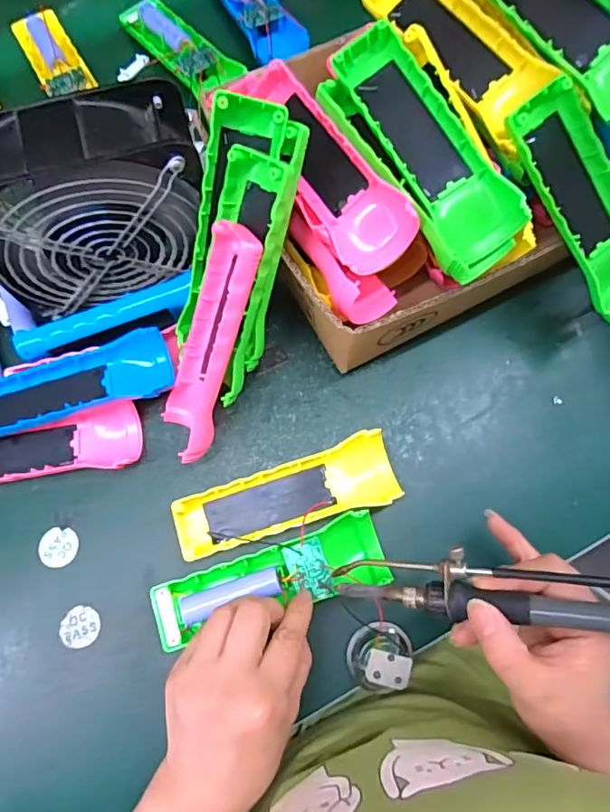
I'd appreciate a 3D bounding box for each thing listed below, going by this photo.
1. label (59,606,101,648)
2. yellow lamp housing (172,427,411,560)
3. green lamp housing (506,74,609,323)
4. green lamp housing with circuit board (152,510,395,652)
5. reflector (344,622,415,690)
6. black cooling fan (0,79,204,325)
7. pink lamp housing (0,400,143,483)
[{"bbox_3d":[-0.154,0.151,0.347,0.026,0.004,0.026,0,76,0],"label":"label"},{"bbox_3d":[-0.012,0.066,0.359,0.155,0.029,0.049,-19,77,-5],"label":"yellow lamp housing"},{"bbox_3d":[0.182,-0.128,0.330,0.049,0.024,0.153,-45,110,-10],"label":"green lamp housing"},{"bbox_3d":[-0.023,0.115,0.338,0.156,0.029,0.045,-16,77,-4],"label":"green lamp housing with circuit board"},{"bbox_3d":[0.050,0.161,0.330,0.043,0.027,0.035,-5,77,-1],"label":"reflector"},{"bbox_3d":[-0.135,-0.124,0.343,0.146,0.142,0.070,-16,74,-3],"label":"black cooling fan"},{"bbox_3d":[-0.199,0.033,0.368,0.156,0.022,0.047,-10,77,-3],"label":"pink lamp housing"}]

